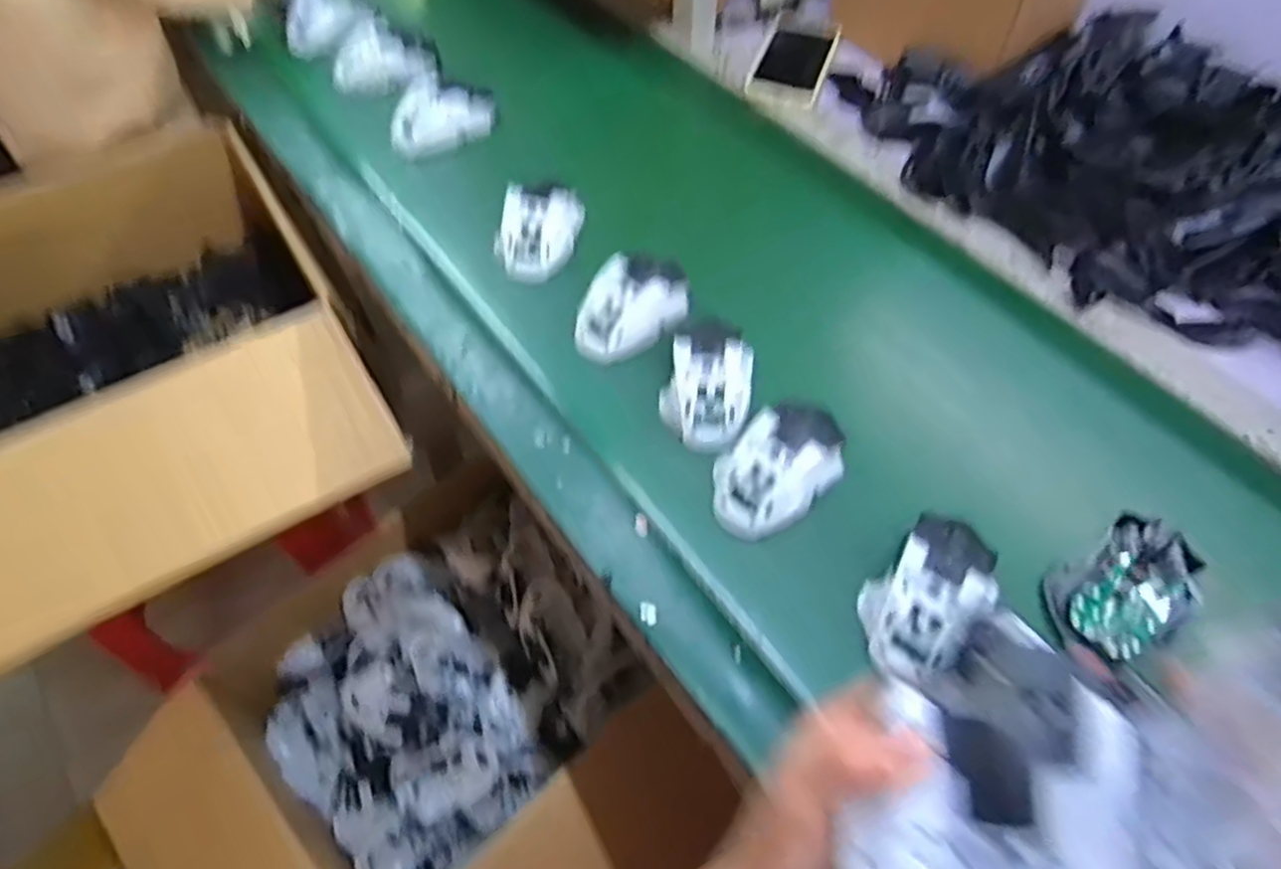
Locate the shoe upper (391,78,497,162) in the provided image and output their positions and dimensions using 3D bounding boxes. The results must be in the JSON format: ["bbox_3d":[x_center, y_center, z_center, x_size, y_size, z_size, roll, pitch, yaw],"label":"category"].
[{"bbox_3d":[-0.202,-0.330,0.737,0.109,0.040,0.072,-12,59,-10],"label":"shoe upper"}]

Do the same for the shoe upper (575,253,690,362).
[{"bbox_3d":[-0.004,-0.111,0.591,0.075,0.035,0.119,29,61,16],"label":"shoe upper"}]

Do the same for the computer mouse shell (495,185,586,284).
[{"bbox_3d":[-0.094,-0.183,0.637,0.069,0.040,0.087,11,58,5],"label":"computer mouse shell"}]

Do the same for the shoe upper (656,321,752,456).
[{"bbox_3d":[0.052,-0.042,0.541,0.065,0.030,0.101,13,58,6],"label":"shoe upper"}]

